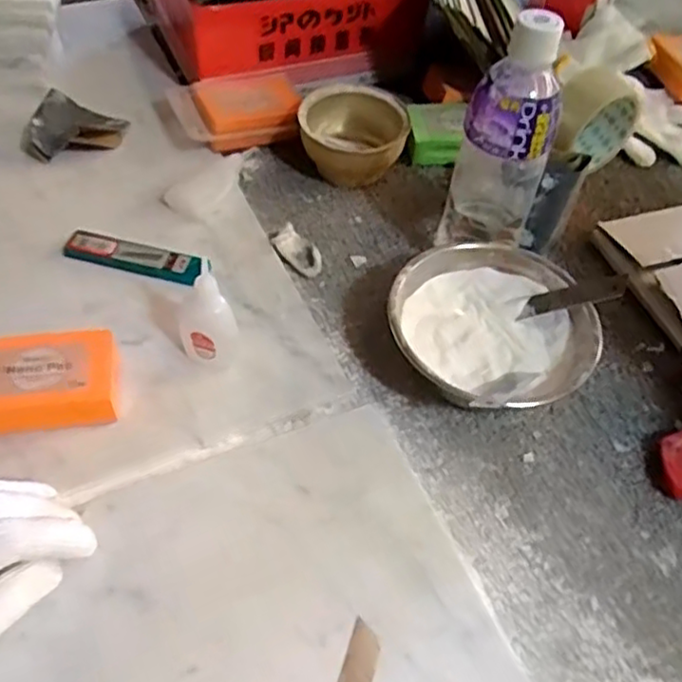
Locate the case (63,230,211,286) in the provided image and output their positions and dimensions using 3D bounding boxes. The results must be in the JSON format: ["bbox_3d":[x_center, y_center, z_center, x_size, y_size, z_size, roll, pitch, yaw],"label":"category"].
[{"bbox_3d":[-0.163,-0.067,0.545,0.115,0.010,0.027,14,54,4],"label":"case"}]

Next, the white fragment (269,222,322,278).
[{"bbox_3d":[-0.037,-0.076,0.575,0.027,0.011,0.056,-26,61,-23],"label":"white fragment"}]

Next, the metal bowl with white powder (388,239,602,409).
[{"bbox_3d":[0.108,-0.003,0.510,0.145,0.059,0.145,3,54,-5],"label":"metal bowl with white powder"}]

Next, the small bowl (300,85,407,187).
[{"bbox_3d":[0.009,-0.186,0.636,0.097,0.057,0.104,3,54,-5],"label":"small bowl"}]

